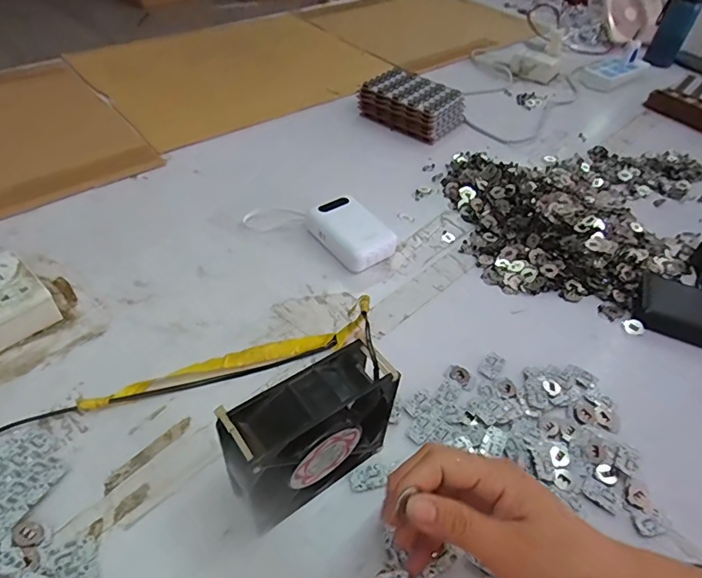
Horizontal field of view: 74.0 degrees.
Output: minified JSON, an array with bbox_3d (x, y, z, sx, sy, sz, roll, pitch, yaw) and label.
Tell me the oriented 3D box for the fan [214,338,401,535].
[{"bbox_3d":[-0.026,0.110,0.337,0.127,0.118,0.047,-24,54,-26],"label":"fan"}]

